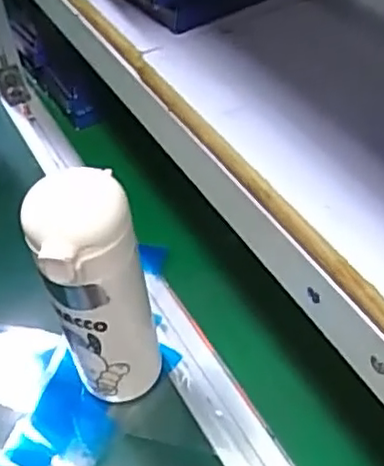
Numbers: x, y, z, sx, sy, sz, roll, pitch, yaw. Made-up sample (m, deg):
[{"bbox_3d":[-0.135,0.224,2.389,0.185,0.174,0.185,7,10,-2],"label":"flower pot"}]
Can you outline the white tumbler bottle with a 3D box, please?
[{"bbox_3d":[-0.062,0.052,0.447,0.063,0.198,0.060,-16,45,-11],"label":"white tumbler bottle"}]

